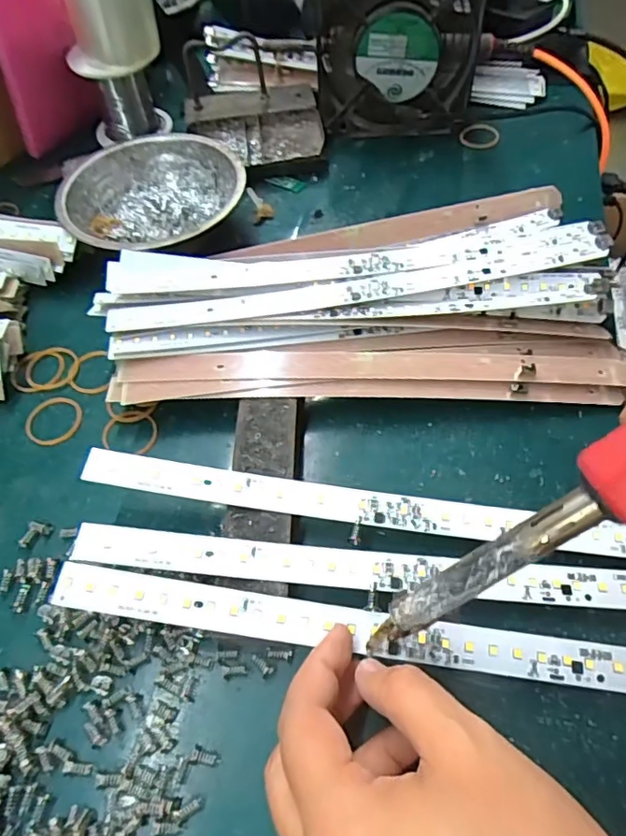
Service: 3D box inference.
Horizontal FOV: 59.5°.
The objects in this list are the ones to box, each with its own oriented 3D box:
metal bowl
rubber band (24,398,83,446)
[{"bbox_3d":[-0.113,-0.153,0.393,0.124,0.034,0.129,-1,57,2],"label":"metal bowl"},{"bbox_3d":[-0.151,0.000,0.319,0.032,0.004,0.034,-8,57,-3],"label":"rubber band"}]

